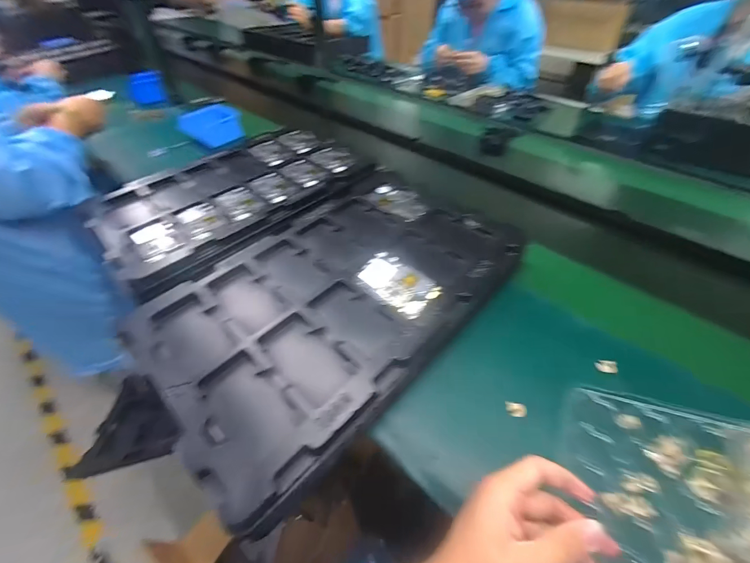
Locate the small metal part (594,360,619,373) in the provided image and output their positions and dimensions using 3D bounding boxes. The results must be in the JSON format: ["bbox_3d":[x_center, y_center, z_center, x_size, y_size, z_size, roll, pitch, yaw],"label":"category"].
[{"bbox_3d":[0.322,0.118,0.453,0.027,0.008,0.017,9,47,8],"label":"small metal part"}]

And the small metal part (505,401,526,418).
[{"bbox_3d":[0.181,0.165,0.420,0.024,0.010,0.016,11,48,9],"label":"small metal part"}]

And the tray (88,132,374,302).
[{"bbox_3d":[-0.297,-0.210,0.718,0.537,0.028,0.401,-32,55,-27],"label":"tray"}]

